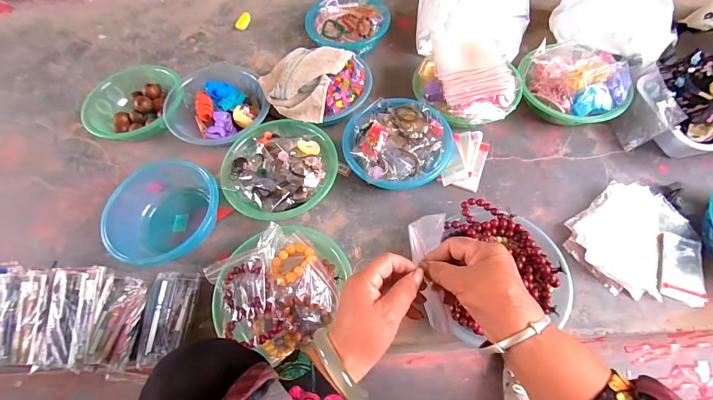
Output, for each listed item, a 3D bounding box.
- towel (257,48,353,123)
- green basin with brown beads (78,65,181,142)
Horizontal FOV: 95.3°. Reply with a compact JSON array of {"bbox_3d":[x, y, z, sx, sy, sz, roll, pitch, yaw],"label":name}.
[{"bbox_3d":[-0.131,-0.290,0.751,0.185,0.056,0.215,17,64,13],"label":"towel"},{"bbox_3d":[-0.558,-0.238,0.816,0.206,0.081,0.224,-1,62,2],"label":"green basin with brown beads"}]

